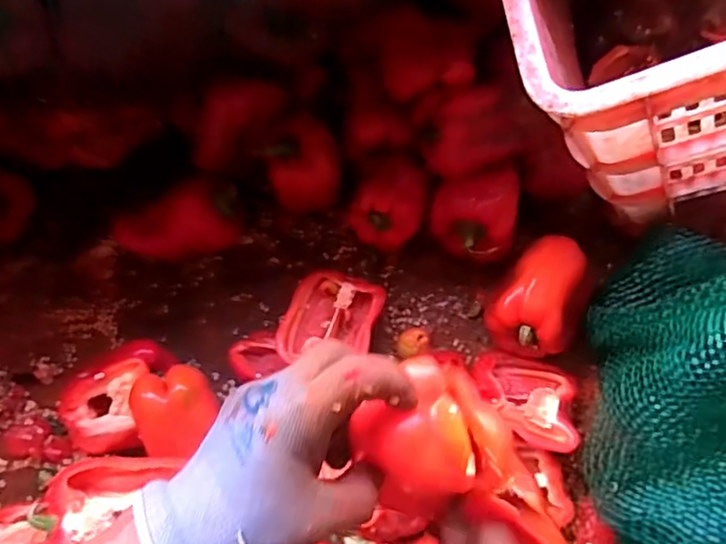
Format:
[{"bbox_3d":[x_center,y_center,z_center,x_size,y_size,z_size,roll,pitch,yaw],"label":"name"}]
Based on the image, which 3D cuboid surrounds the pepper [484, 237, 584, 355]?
[{"bbox_3d":[0.156,0.026,0.548,0.062,0.068,0.098,27,76,9],"label":"pepper"}]

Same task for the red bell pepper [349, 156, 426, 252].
[{"bbox_3d":[0.023,-0.067,0.576,0.070,0.059,0.081,14,74,6],"label":"red bell pepper"}]

